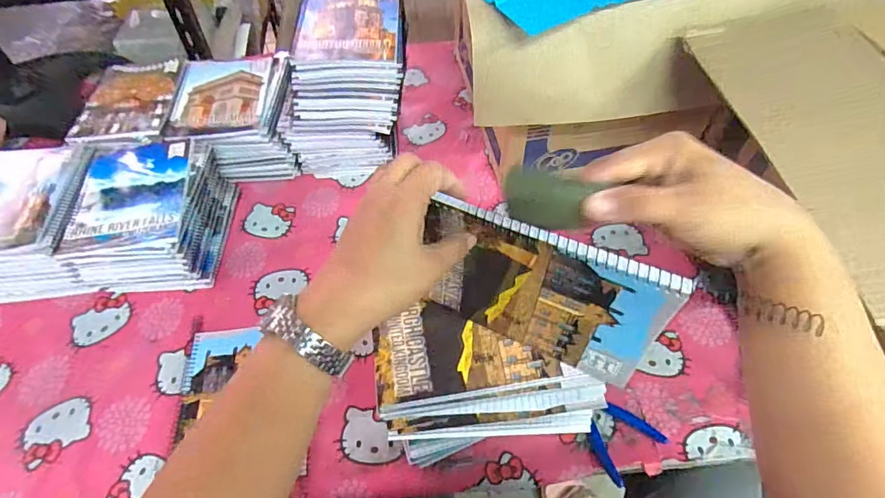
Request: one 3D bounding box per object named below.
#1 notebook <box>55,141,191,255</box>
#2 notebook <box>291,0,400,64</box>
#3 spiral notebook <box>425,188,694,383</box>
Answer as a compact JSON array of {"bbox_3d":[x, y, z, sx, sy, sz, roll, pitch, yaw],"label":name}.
[{"bbox_3d":[-0.447,-0.082,0.690,0.150,0.016,0.206,-10,54,-5],"label":"notebook"},{"bbox_3d":[-0.140,-0.340,0.722,0.150,0.016,0.189,-1,54,2],"label":"notebook"},{"bbox_3d":[0.073,0.035,0.368,0.177,0.143,0.014,22,58,17],"label":"spiral notebook"}]

